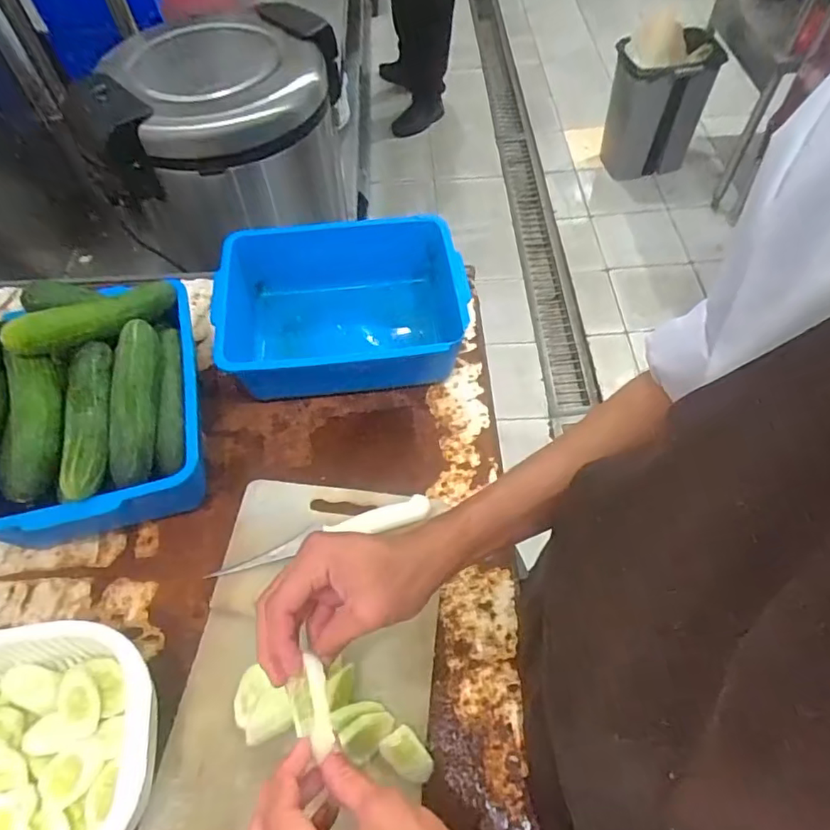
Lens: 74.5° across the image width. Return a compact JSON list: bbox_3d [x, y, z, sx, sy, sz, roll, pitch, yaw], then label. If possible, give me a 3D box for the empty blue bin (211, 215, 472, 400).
[{"bbox_3d":[-0.084,-0.134,0.713,0.319,0.105,0.227,-7,57,-4],"label":"empty blue bin"}]

